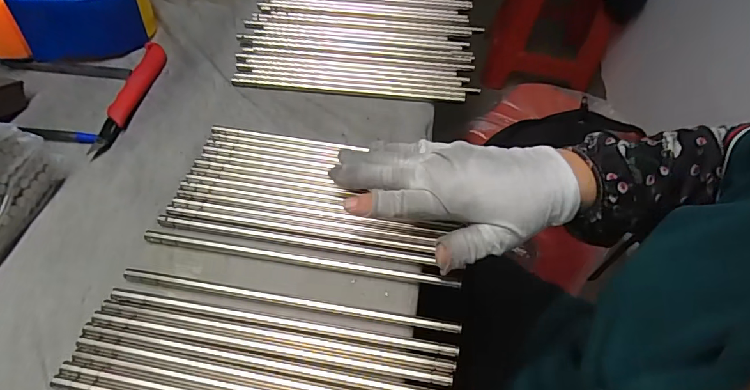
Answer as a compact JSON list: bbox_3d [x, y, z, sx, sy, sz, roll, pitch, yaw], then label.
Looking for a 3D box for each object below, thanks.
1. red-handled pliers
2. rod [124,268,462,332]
[{"bbox_3d":[-0.229,-0.096,0.392,0.022,0.012,0.152,3,54,-1],"label":"red-handled pliers"},{"bbox_3d":[-0.058,0.069,0.281,0.227,0.004,0.010,9,54,3],"label":"rod"}]

